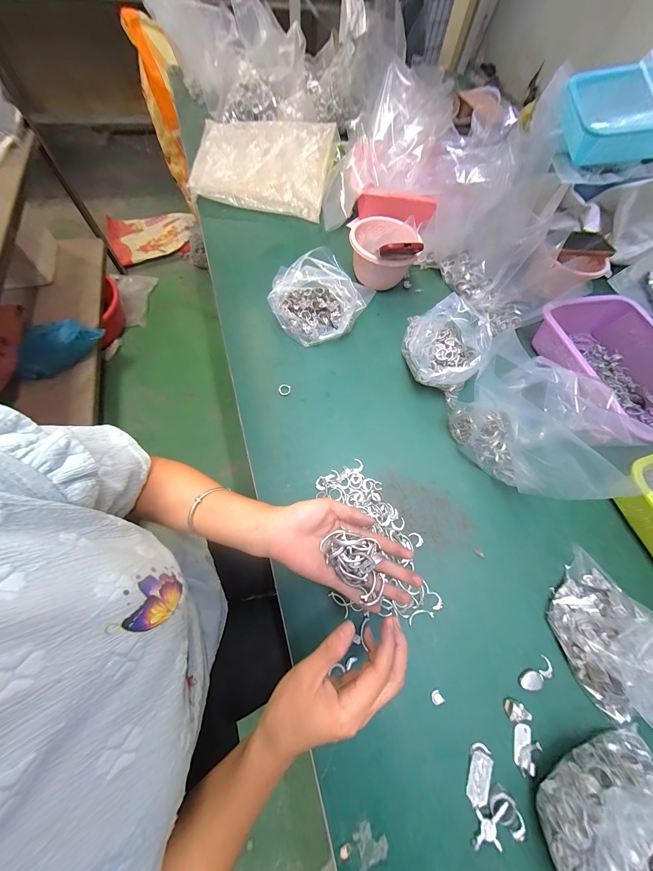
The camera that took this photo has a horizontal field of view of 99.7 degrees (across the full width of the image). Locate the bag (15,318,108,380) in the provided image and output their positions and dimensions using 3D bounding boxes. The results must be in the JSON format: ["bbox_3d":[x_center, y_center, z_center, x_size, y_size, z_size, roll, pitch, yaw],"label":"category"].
[{"bbox_3d":[-0.981,-0.311,0.989,0.295,0.144,0.107,-35,71,-1],"label":"bag"}]

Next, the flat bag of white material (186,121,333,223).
[{"bbox_3d":[-0.164,-0.678,0.692,0.343,0.048,0.229,8,95,0],"label":"flat bag of white material"}]

